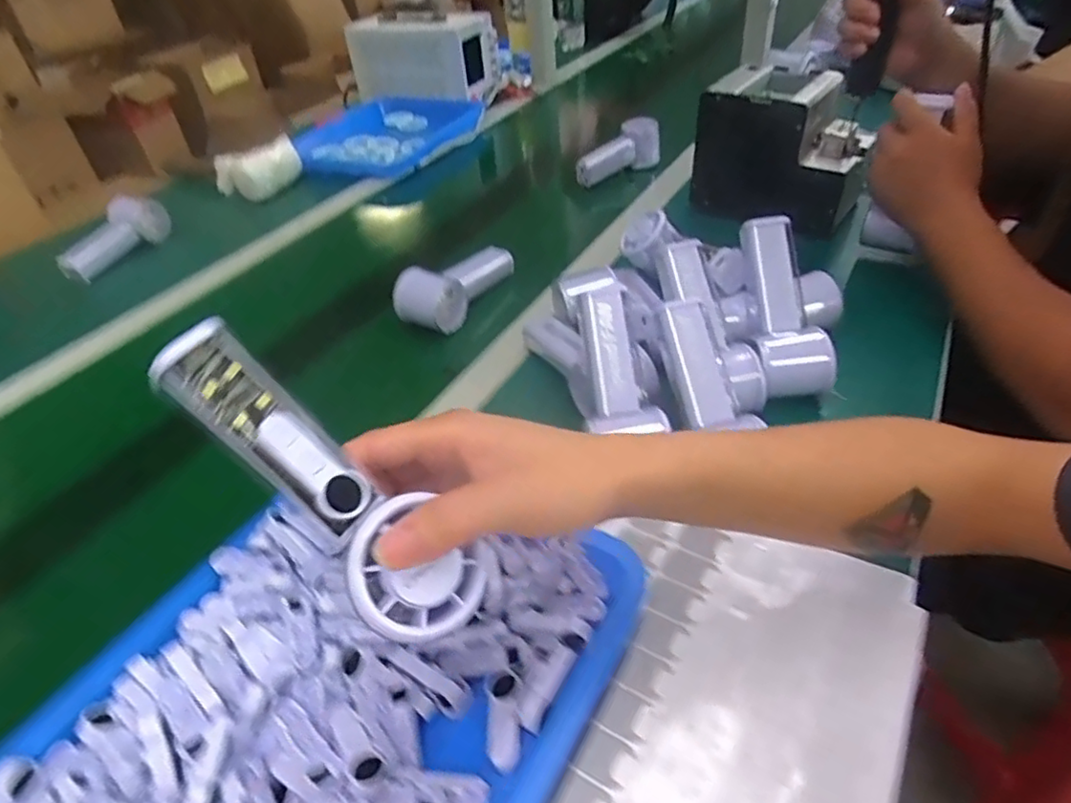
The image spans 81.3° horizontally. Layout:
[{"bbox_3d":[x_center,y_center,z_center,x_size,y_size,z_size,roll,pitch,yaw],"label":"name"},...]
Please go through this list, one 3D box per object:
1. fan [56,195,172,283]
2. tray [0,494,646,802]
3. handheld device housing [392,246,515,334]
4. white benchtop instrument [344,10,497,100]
[{"bbox_3d":[-0.583,-0.230,0.869,0.054,0.053,0.169,11,44,20],"label":"fan"},{"bbox_3d":[-0.118,0.166,0.351,0.259,0.048,0.332,18,46,26],"label":"tray"},{"bbox_3d":[-0.084,-0.135,0.683,0.059,0.049,0.147,21,48,29],"label":"handheld device housing"},{"bbox_3d":[-0.225,-0.693,1.245,0.280,0.130,0.120,14,45,23],"label":"white benchtop instrument"}]

